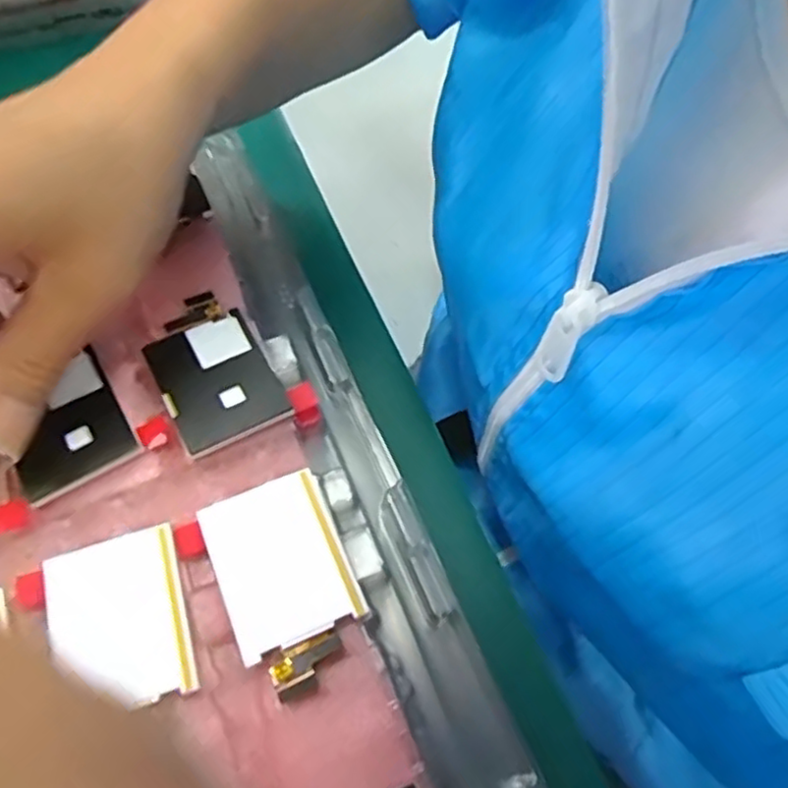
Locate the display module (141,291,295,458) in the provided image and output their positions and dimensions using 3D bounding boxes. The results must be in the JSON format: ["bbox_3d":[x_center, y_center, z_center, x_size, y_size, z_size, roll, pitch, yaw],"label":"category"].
[{"bbox_3d":[-0.061,-0.009,0.227,0.035,0.004,0.058,-27,61,-17],"label":"display module"}]

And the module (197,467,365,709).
[{"bbox_3d":[-0.030,0.051,0.189,0.035,0.004,0.057,-21,61,-12],"label":"module"}]

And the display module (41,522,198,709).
[{"bbox_3d":[-0.074,0.062,0.185,0.034,0.006,0.045,-19,61,-11],"label":"display module"}]

